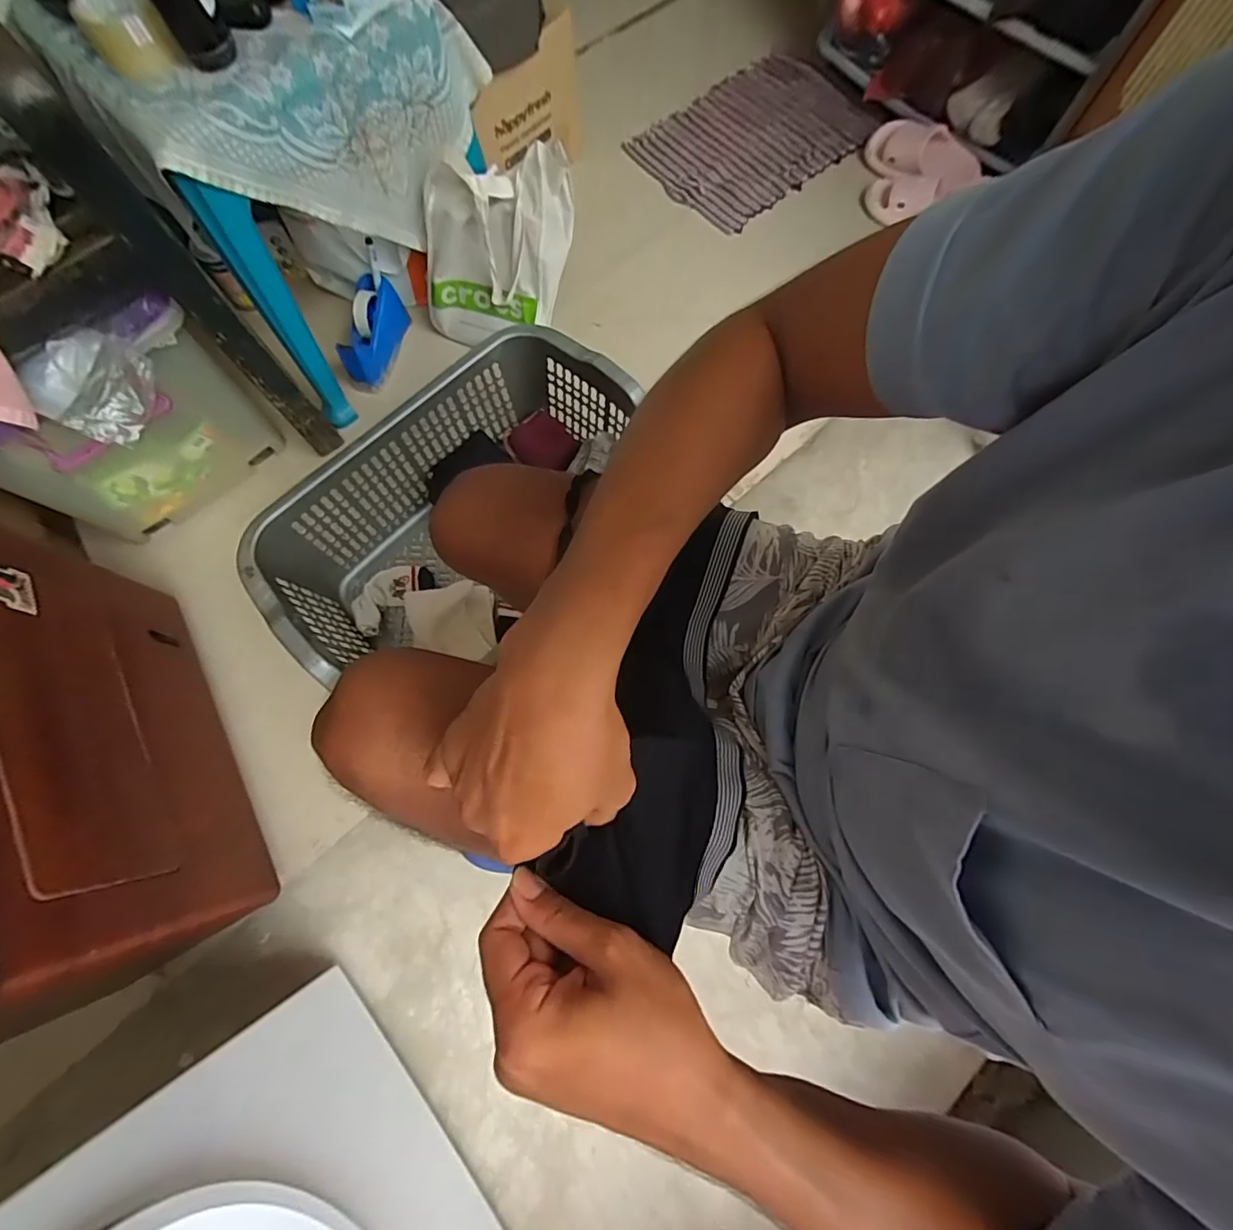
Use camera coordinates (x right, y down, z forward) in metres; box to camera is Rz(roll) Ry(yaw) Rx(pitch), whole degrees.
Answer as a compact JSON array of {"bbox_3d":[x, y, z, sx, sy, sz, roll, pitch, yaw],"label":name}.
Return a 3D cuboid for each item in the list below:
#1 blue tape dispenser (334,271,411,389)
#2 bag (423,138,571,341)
[{"bbox_3d":[-0.474,-0.550,1.027,0.062,0.096,0.178,18,74,6],"label":"blue tape dispenser"},{"bbox_3d":[-0.218,-0.653,0.959,0.288,0.277,0.100,-8,73,-1],"label":"bag"}]

